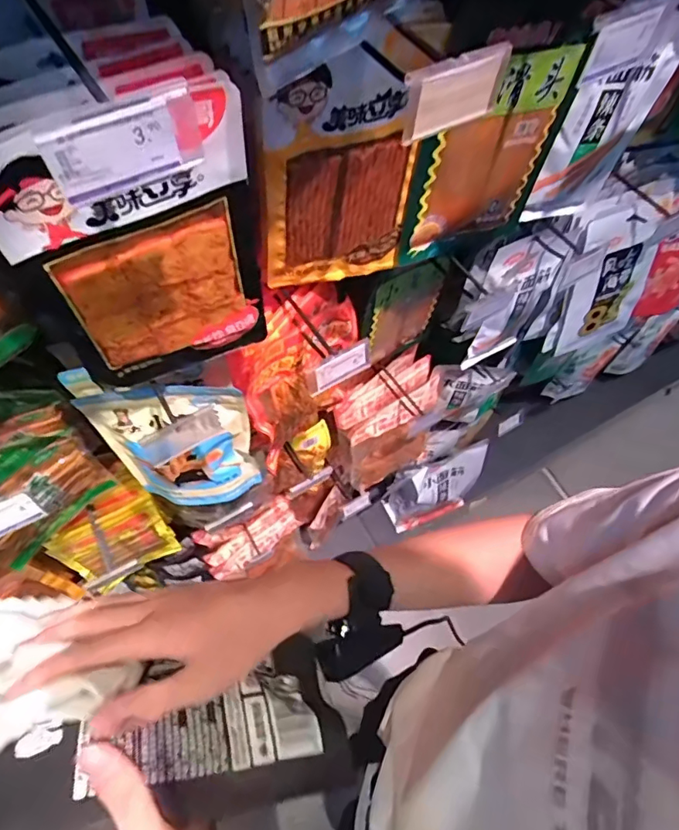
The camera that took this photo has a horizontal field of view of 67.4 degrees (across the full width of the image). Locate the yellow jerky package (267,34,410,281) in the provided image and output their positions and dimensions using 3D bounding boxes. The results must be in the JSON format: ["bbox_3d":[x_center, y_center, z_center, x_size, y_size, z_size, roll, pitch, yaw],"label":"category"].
[{"bbox_3d":[0.003,-0.225,0.506,0.153,0.250,0.026,-17,65,-12],"label":"yellow jerky package"}]

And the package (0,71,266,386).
[{"bbox_3d":[-0.151,-0.118,0.418,0.173,0.257,0.020,-27,67,-17],"label":"package"}]

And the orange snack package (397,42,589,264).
[{"bbox_3d":[0.159,-0.276,0.574,0.183,0.245,0.045,-24,70,-14],"label":"orange snack package"}]

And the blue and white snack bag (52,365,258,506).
[{"bbox_3d":[-0.220,0.040,0.661,0.201,0.238,0.071,7,62,0],"label":"blue and white snack bag"}]

